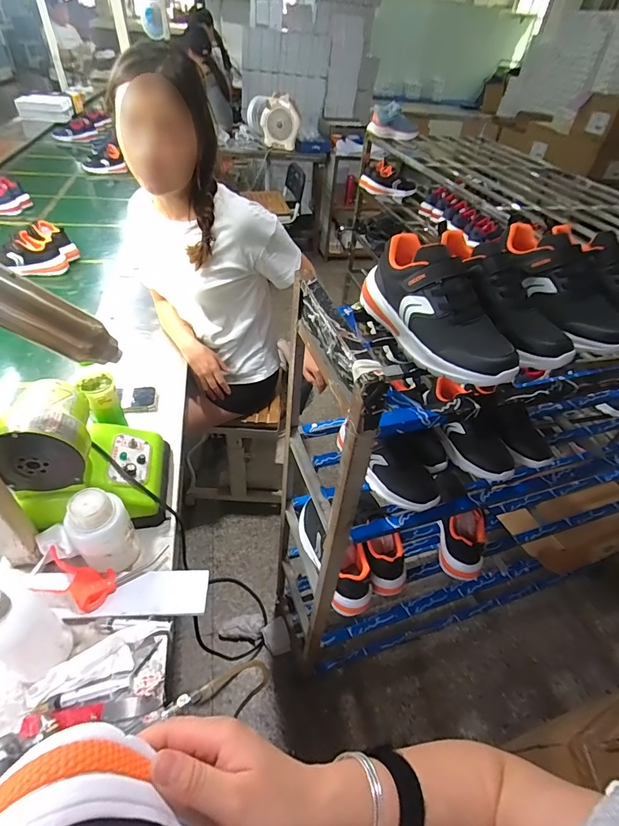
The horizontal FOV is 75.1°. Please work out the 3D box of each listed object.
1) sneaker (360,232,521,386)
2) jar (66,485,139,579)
[{"bbox_3d":[0.167,-0.136,0.524,0.091,0.097,0.254,-16,52,-18],"label":"sneaker"},{"bbox_3d":[-0.311,0.176,0.605,0.072,0.133,0.082,3,49,-2],"label":"jar"}]

